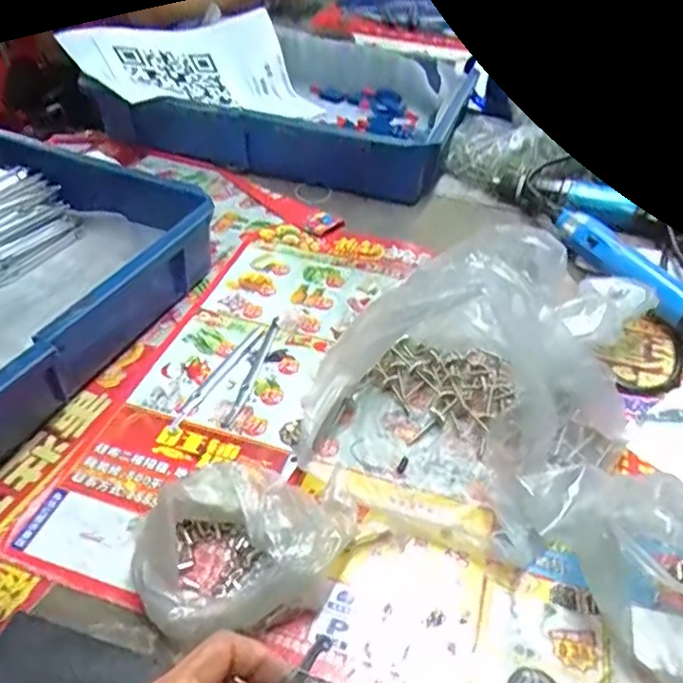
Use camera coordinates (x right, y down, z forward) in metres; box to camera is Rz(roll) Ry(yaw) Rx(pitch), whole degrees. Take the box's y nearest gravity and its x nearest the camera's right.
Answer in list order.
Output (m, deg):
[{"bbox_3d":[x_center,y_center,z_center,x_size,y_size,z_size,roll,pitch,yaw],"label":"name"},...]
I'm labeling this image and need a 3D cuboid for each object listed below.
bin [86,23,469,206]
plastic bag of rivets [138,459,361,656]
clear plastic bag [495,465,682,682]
[{"bbox_3d":[-0.044,-0.299,0.779,0.385,0.083,0.299,9,41,8],"label":"bin"},{"bbox_3d":[-0.059,0.113,0.366,0.122,0.039,0.106,-16,44,-20],"label":"plastic bag of rivets"},{"bbox_3d":[0.178,0.120,0.339,0.095,0.069,0.177,-30,50,-31],"label":"clear plastic bag"}]

